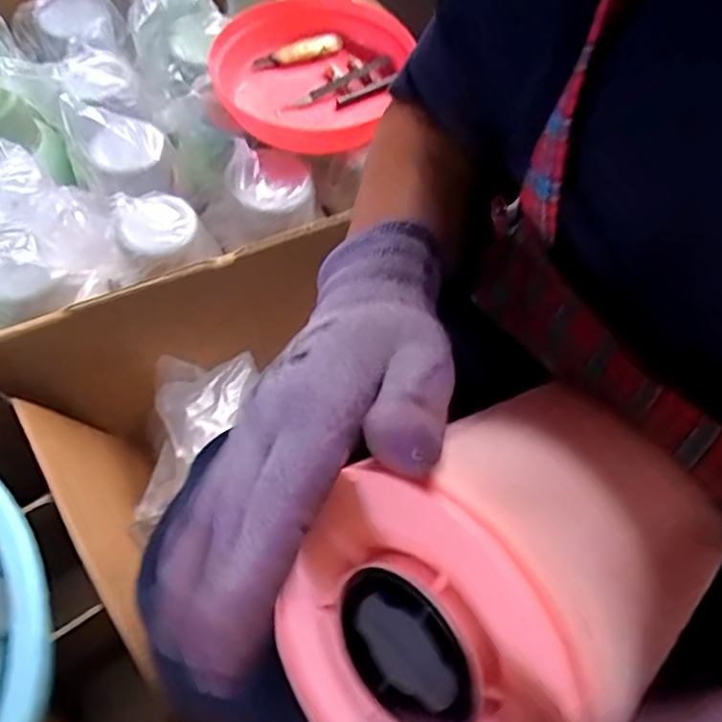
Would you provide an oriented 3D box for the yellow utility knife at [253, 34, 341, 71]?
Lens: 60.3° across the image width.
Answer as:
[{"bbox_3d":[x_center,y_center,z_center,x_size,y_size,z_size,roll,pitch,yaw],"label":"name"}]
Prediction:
[{"bbox_3d":[-0.079,-0.376,0.757,0.113,0.011,0.029,-19,64,-11],"label":"yellow utility knife"}]

